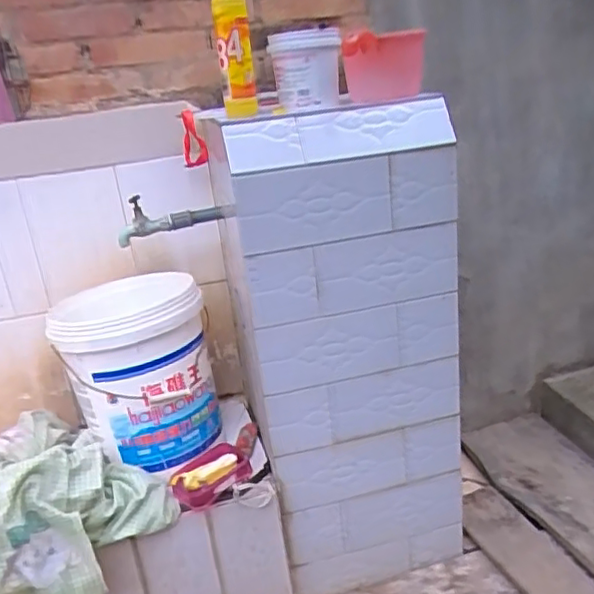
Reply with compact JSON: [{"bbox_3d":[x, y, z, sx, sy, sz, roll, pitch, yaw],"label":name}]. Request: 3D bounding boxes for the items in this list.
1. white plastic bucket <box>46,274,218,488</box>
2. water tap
[{"bbox_3d":[-0.329,0.144,1.276,0.300,0.314,0.293,-6,21,2],"label":"white plastic bucket"},{"bbox_3d":[-0.252,-0.164,1.232,0.214,0.078,0.055,-13,22,-15],"label":"water tap"}]

